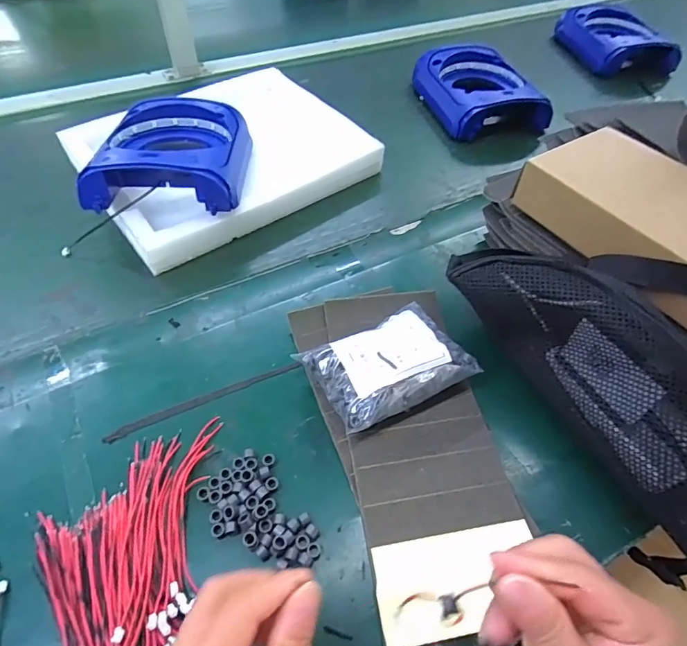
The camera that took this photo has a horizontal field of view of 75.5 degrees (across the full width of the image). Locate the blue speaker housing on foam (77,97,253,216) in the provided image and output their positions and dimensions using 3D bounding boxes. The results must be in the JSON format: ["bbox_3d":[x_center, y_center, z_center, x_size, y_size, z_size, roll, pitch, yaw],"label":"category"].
[{"bbox_3d":[-0.206,-0.215,0.546,0.165,0.048,0.193,1,55,-5],"label":"blue speaker housing on foam"}]

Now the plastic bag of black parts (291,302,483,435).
[{"bbox_3d":[0.039,0.038,0.406,0.134,0.055,0.093,-23,55,-18],"label":"plastic bag of black parts"}]

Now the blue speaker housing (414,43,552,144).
[{"bbox_3d":[0.229,-0.397,0.761,0.168,0.073,0.209,-10,57,-12],"label":"blue speaker housing"}]

